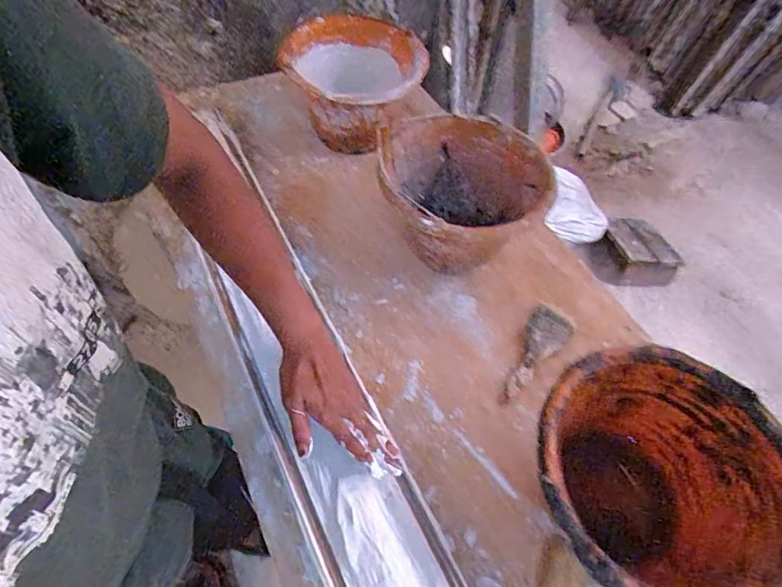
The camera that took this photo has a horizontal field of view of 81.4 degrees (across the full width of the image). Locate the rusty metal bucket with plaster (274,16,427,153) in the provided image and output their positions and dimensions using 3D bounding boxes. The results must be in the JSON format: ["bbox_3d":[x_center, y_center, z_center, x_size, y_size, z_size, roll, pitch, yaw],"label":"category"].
[{"bbox_3d":[-0.069,-0.373,0.870,0.229,0.195,0.229,1,57,-2],"label":"rusty metal bucket with plaster"}]

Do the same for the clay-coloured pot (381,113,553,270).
[{"bbox_3d":[0.098,-0.139,0.718,0.222,0.179,0.238,1,57,-2],"label":"clay-coloured pot"}]

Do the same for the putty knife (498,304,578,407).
[{"bbox_3d":[0.203,0.089,0.652,0.059,0.030,0.161,32,61,16],"label":"putty knife"}]

